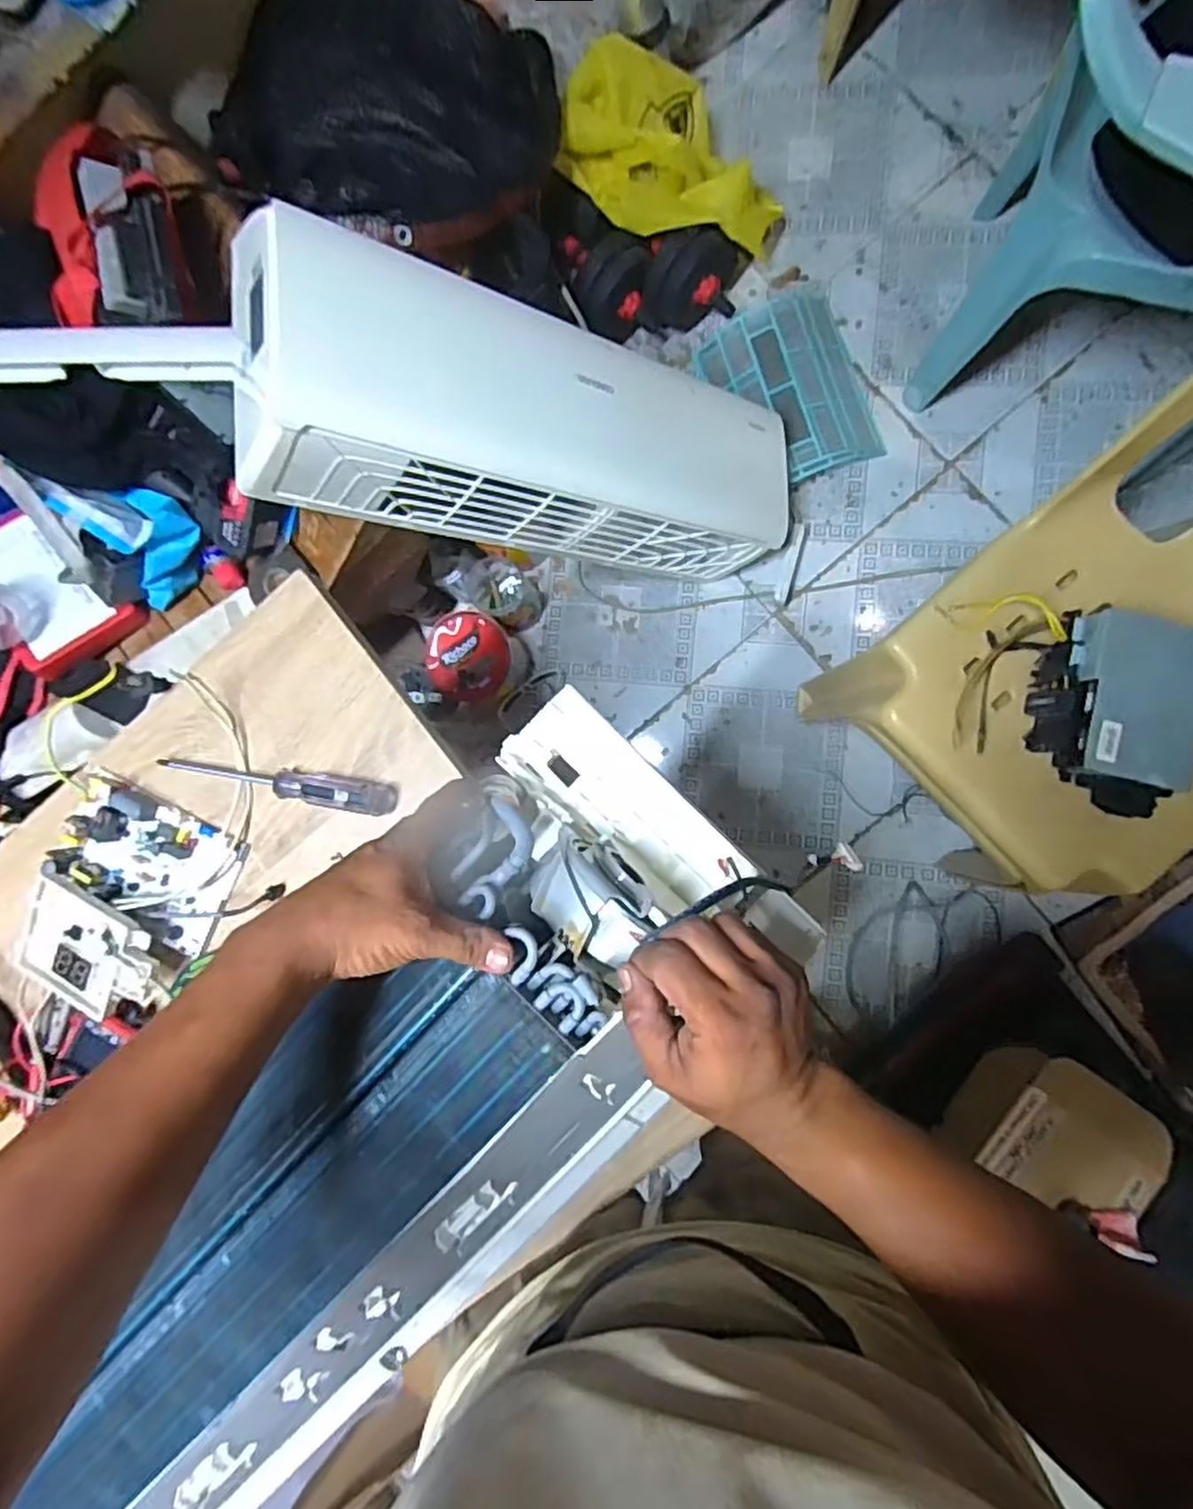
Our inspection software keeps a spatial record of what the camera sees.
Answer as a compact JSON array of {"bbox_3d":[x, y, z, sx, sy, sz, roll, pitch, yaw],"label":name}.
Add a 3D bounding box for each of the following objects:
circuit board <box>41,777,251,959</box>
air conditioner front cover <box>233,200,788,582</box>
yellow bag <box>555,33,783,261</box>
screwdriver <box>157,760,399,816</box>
[{"bbox_3d":[-0.417,0.098,0.640,0.170,0.032,0.112,27,93,9],"label":"circuit board"},{"bbox_3d":[-0.057,-0.453,0.993,0.808,0.241,0.279,-4,87,-31],"label":"air conditioner front cover"},{"bbox_3d":[0.133,-1.013,1.186,0.358,0.195,0.239,2,89,9],"label":"yellow bag"},{"bbox_3d":[-0.290,0.024,0.622,0.226,0.025,0.027,8,90,9],"label":"screwdriver"}]

